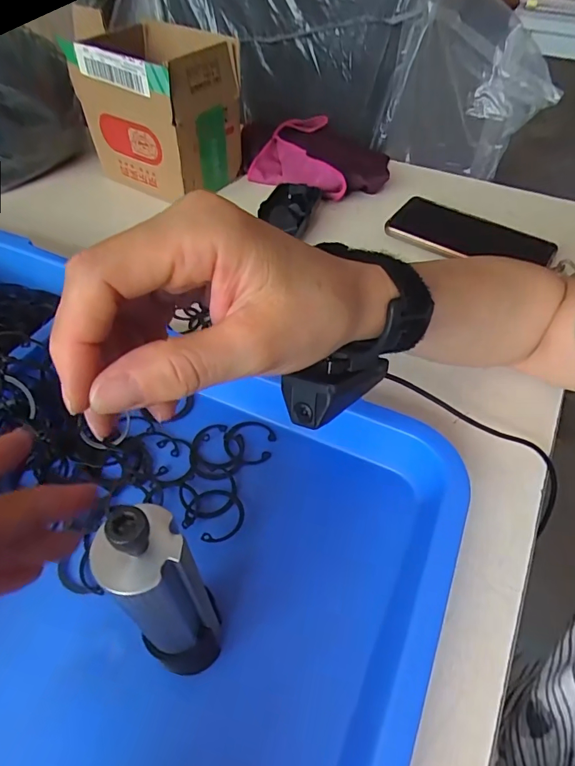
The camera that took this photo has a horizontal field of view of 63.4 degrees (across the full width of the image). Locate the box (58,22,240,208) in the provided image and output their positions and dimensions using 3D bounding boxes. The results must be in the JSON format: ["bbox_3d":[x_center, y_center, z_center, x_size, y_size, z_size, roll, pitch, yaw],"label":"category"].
[{"bbox_3d":[-0.153,-0.331,0.558,0.182,0.141,0.132,31,55,22],"label":"box"}]

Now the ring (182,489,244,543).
[{"bbox_3d":[-0.045,0.081,0.290,0.036,0.004,0.035,1,49,-2],"label":"ring"}]

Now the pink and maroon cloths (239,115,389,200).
[{"bbox_3d":[0.028,-0.293,0.607,0.146,0.047,0.218,-31,57,-26],"label":"pink and maroon cloths"}]

